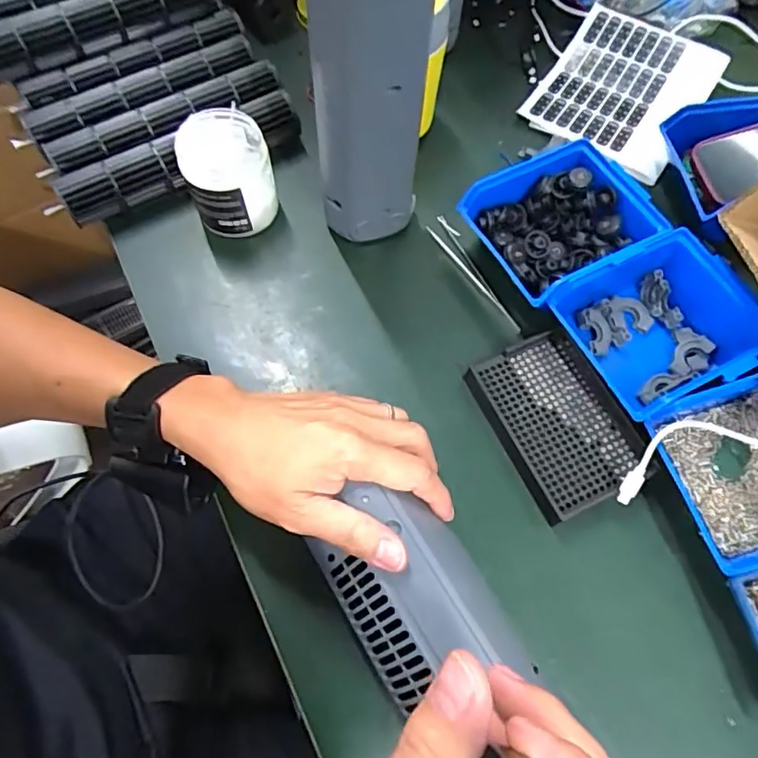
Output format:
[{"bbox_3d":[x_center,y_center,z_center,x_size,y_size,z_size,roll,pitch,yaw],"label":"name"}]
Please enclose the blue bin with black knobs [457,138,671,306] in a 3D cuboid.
[{"bbox_3d":[0.155,-0.131,0.467,0.135,0.062,0.116,-28,70,-13],"label":"blue bin with black knobs"}]

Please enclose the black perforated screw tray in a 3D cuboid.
[{"bbox_3d":[0.139,0.033,0.423,0.094,0.018,0.132,-22,69,-11],"label":"black perforated screw tray"}]

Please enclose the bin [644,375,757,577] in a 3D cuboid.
[{"bbox_3d":[0.273,0.065,0.384,0.131,0.056,0.119,-17,68,-9],"label":"bin"}]

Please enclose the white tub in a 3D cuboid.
[{"bbox_3d":[-0.134,-0.177,0.487,0.072,0.089,0.078,1,67,-1],"label":"white tub"}]

